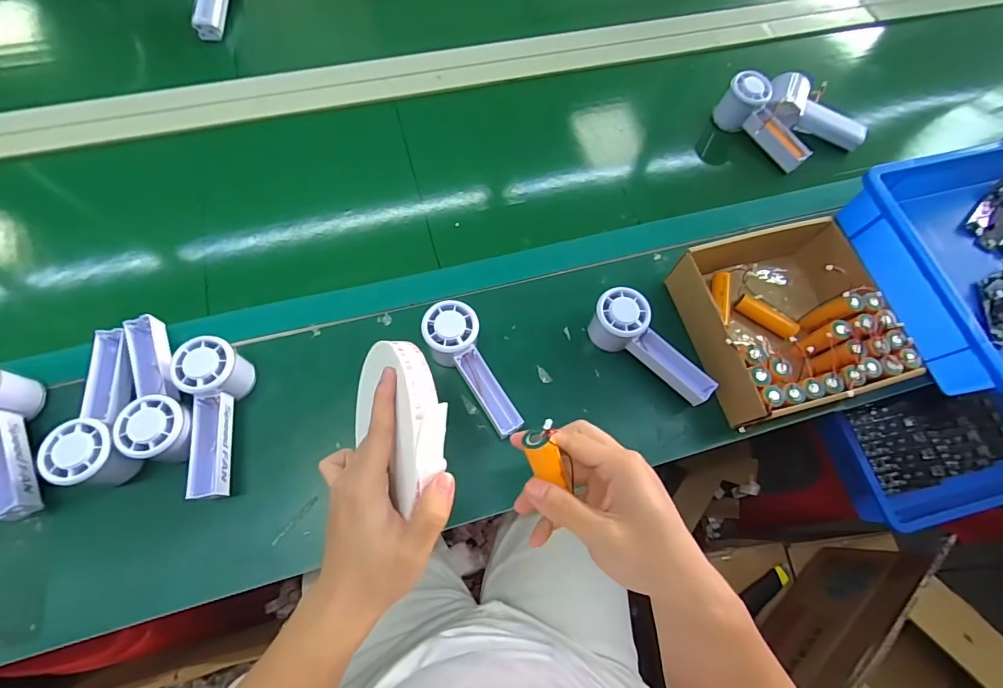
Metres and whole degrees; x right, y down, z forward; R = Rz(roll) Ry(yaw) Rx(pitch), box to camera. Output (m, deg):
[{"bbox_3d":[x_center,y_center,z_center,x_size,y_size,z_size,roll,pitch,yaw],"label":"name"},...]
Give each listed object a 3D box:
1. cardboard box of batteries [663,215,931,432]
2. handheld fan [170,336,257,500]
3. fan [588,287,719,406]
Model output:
[{"bbox_3d":[0.306,-0.031,0.493,0.184,0.078,0.200,-14,72,-6],"label":"cardboard box of batteries"},{"bbox_3d":[-0.288,0.073,0.439,0.056,0.055,0.150,-1,71,-1],"label":"handheld fan"},{"bbox_3d":[0.165,0.002,0.487,0.149,0.060,0.054,36,74,11],"label":"fan"}]

